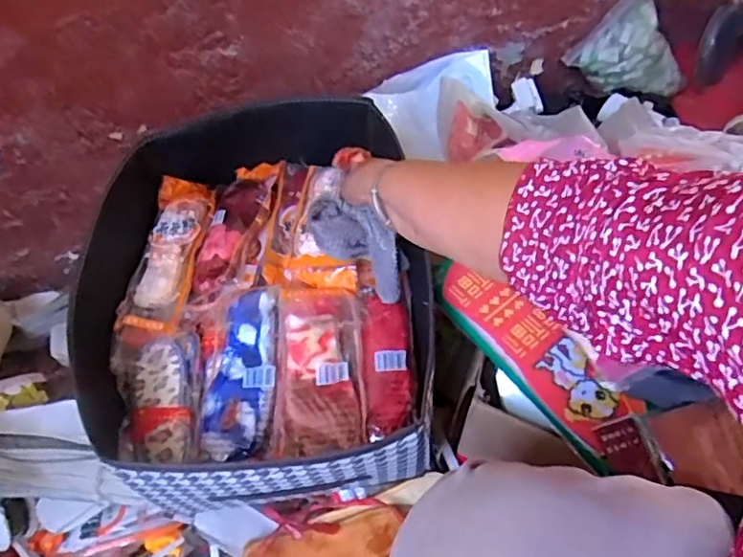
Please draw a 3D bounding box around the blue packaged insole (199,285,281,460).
[{"bbox_3d":[-0.135,0.089,0.599,0.070,0.028,0.178,0,52,1],"label":"blue packaged insole"}]

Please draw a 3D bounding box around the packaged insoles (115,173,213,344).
[{"bbox_3d":[-0.240,-0.035,0.695,0.073,0.028,0.237,0,52,0],"label":"packaged insoles"}]

